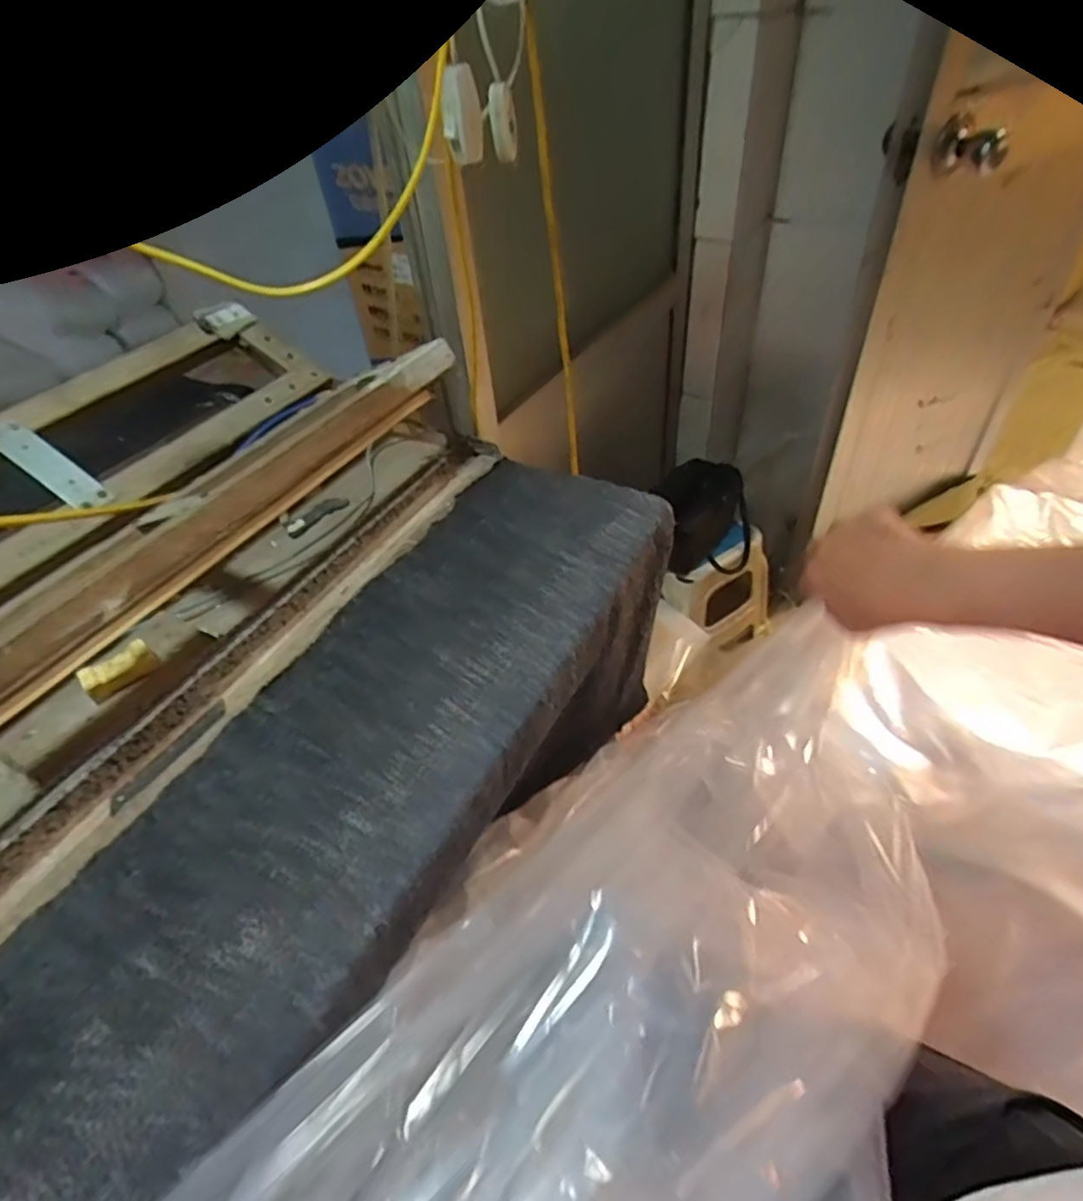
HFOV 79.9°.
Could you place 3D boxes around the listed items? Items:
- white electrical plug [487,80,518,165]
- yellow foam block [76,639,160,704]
[{"bbox_3d":[-0.034,-0.418,0.567,0.023,0.055,0.020,-6,46,-1],"label":"white electrical plug"},{"bbox_3d":[-0.317,0.052,0.485,0.049,0.018,0.020,-36,53,-27],"label":"yellow foam block"}]

